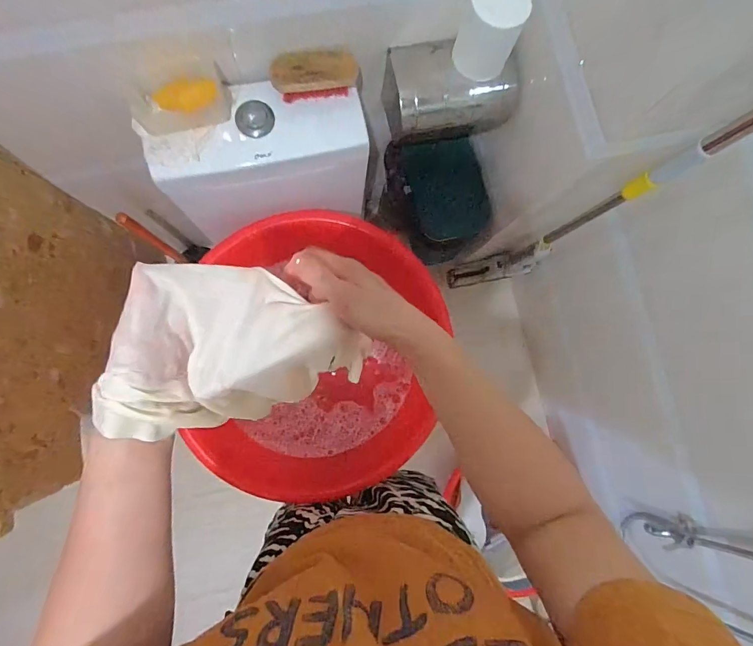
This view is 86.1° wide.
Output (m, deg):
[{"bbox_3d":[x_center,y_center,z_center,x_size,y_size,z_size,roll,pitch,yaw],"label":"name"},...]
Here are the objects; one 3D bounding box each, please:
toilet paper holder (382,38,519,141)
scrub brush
[{"bbox_3d":[0.124,-0.388,0.691,0.209,0.106,0.119,-8,85,-6],"label":"toilet paper holder"},{"bbox_3d":[-0.093,-0.377,0.610,0.131,0.057,0.046,-9,85,-6],"label":"scrub brush"}]

